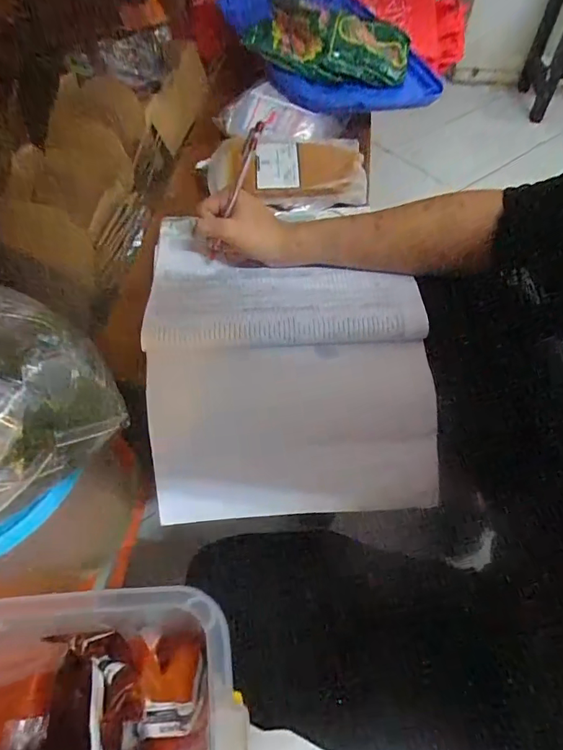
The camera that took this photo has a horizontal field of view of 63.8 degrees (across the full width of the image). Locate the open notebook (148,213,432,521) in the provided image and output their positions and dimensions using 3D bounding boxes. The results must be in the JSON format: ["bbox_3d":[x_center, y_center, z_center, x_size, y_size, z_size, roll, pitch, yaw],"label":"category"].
[{"bbox_3d":[0.000,-0.019,0.513,0.290,0.131,0.310,-3,55,0],"label":"open notebook"}]

